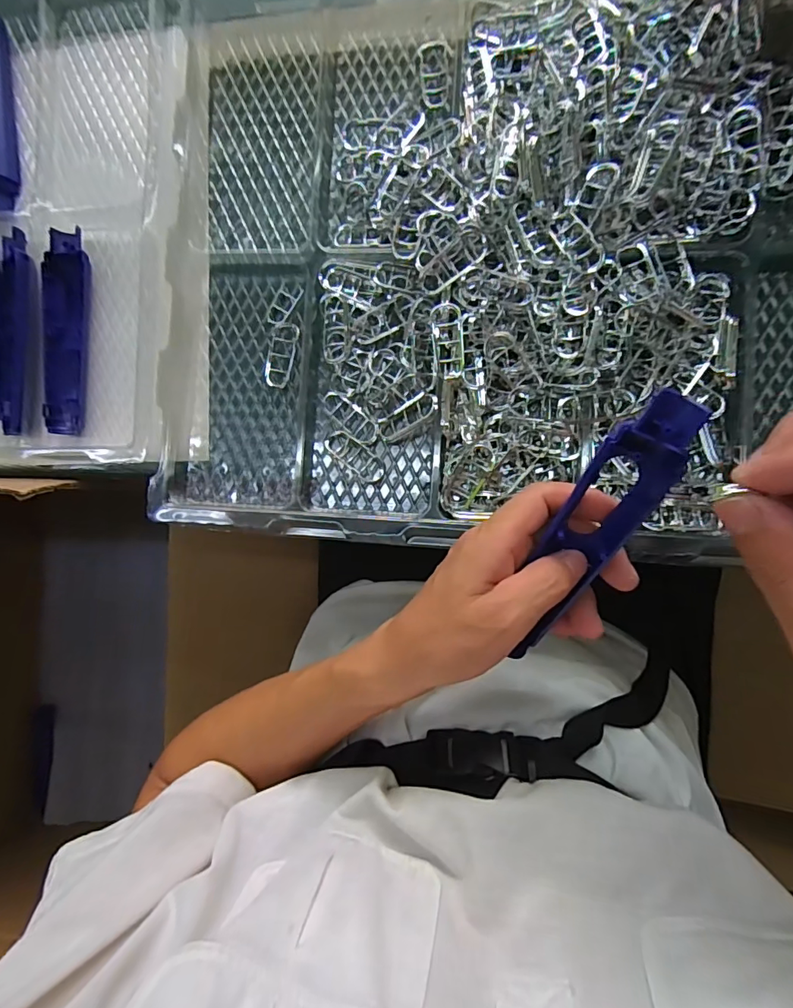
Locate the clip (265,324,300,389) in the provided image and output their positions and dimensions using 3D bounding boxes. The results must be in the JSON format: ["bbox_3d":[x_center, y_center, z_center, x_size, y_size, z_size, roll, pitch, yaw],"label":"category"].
[{"bbox_3d":[-0.093,-0.120,0.384,0.023,0.005,0.052,17,90,8],"label":"clip"}]

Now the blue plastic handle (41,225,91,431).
[{"bbox_3d":[-0.281,-0.143,0.401,0.035,0.015,0.166,2,88,7],"label":"blue plastic handle"}]

